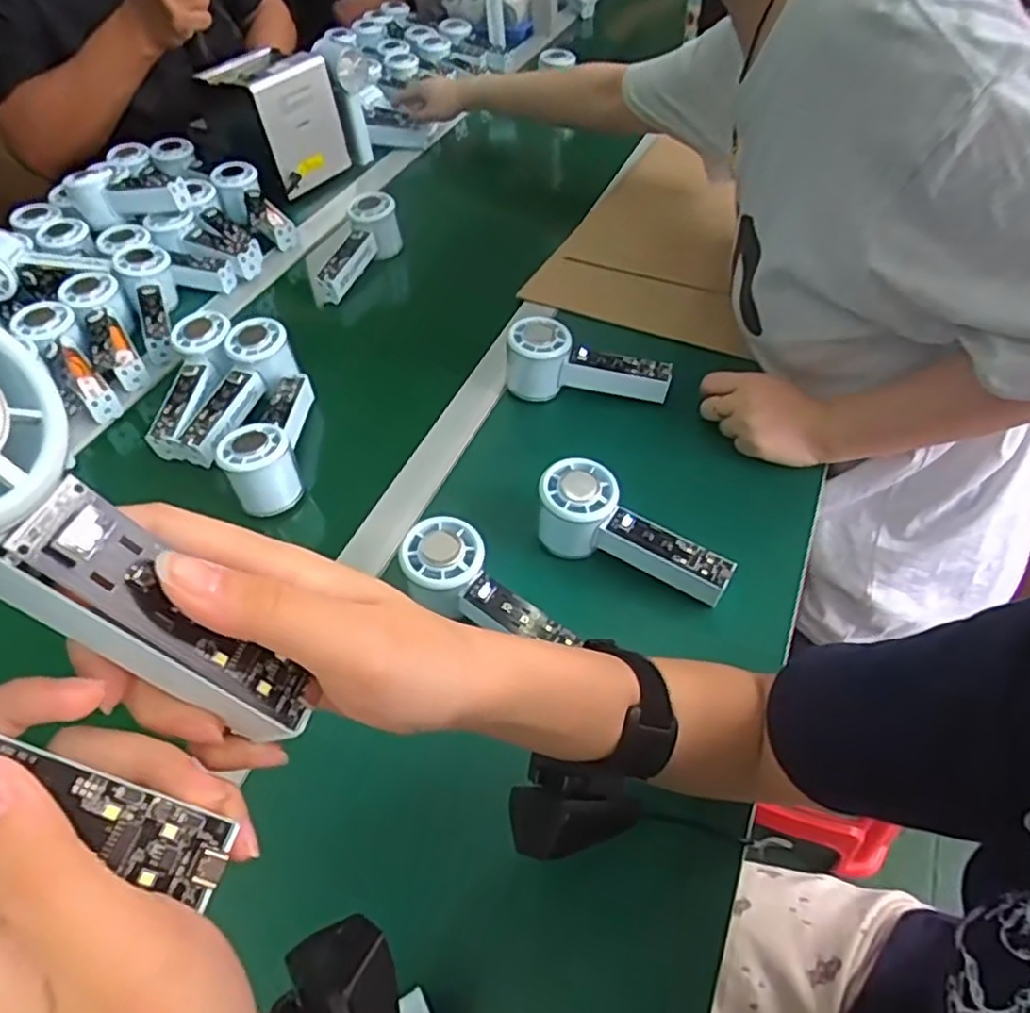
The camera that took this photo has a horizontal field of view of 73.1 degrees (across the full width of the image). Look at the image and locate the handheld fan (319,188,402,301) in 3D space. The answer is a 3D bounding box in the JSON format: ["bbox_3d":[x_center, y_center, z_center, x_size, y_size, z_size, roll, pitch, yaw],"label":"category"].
[{"bbox_3d":[-0.182,-0.296,0.814,0.058,0.054,0.149,16,65,16],"label":"handheld fan"}]

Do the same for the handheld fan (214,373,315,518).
[{"bbox_3d":[-0.214,-0.062,0.618,0.051,0.068,0.150,-3,50,0],"label":"handheld fan"}]

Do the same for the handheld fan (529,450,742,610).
[{"bbox_3d":[0.085,0.025,0.526,0.150,0.056,0.054,29,56,7],"label":"handheld fan"}]

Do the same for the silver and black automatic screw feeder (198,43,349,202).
[{"bbox_3d":[-0.318,-0.519,0.929,0.136,0.133,0.123,31,58,26],"label":"silver and black automatic screw feeder"}]

